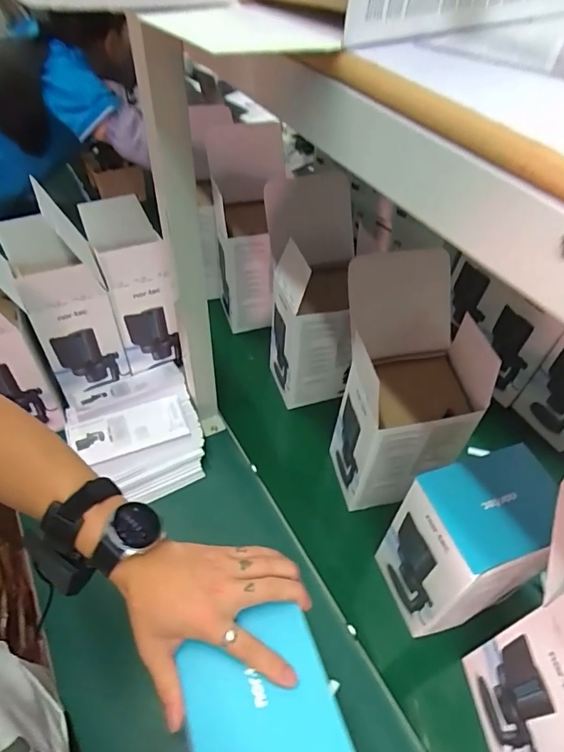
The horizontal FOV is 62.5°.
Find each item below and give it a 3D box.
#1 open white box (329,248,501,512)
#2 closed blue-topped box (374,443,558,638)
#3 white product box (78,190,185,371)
[{"bbox_3d":[0.169,0.013,0.675,0.158,0.326,0.208,-5,49,-6],"label":"open white box"},{"bbox_3d":[0.226,0.211,0.580,0.147,0.218,0.116,-14,50,-14],"label":"closed blue-topped box"},{"bbox_3d":[-0.247,-0.151,0.793,0.104,0.248,0.152,-16,51,-16],"label":"white product box"}]

